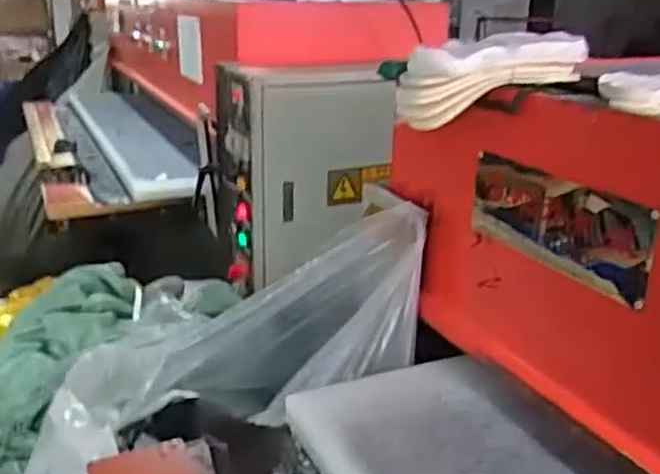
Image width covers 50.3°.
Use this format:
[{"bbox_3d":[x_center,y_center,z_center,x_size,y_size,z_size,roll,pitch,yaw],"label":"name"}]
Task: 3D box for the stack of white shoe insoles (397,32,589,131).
[{"bbox_3d":[0.193,-0.202,0.820,0.256,0.094,0.074,-19,26,-14],"label":"stack of white shoe insoles"}]

